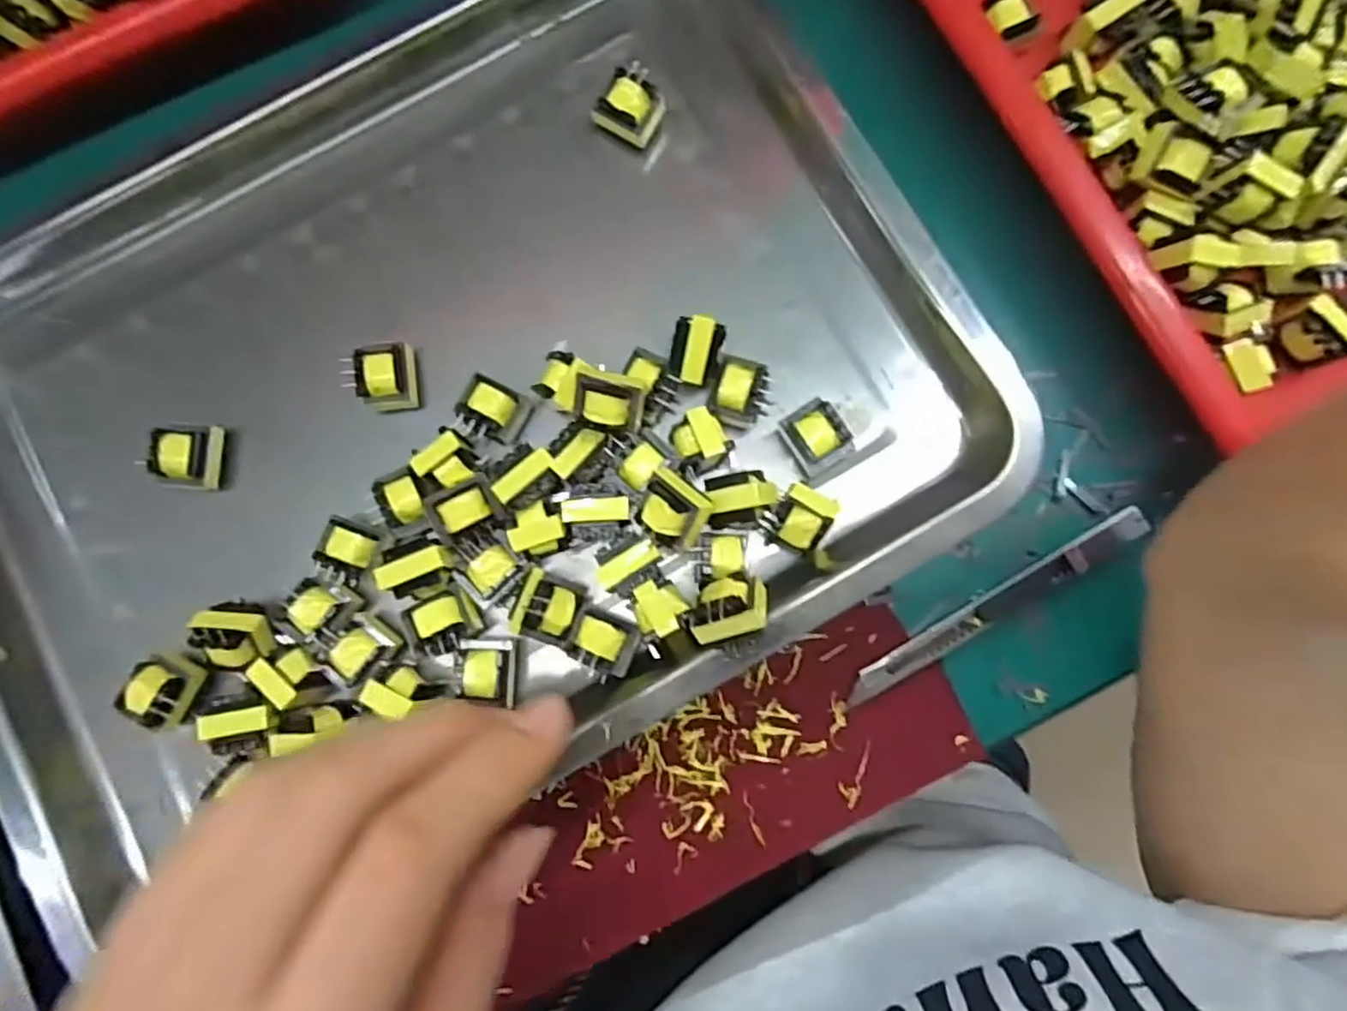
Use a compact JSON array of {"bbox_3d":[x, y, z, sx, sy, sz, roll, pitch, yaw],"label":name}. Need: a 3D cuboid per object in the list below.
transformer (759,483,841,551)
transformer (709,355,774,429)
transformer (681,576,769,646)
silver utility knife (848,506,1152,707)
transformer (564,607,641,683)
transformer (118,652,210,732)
[{"bbox_3d":[0.045,0.005,0.248,0.022,0.024,0.023,31,85,3],"label":"transformer"},{"bbox_3d":[0.027,-0.042,0.260,0.023,0.021,0.025,16,84,1],"label":"transformer"},{"bbox_3d":[0.018,0.036,0.231,0.030,0.017,0.020,-14,84,-2],"label":"transformer"},{"bbox_3d":[0.123,0.037,0.254,0.129,0.007,0.011,-30,85,-3],"label":"silver utility knife"},{"bbox_3d":[-0.025,0.051,0.242,0.023,0.014,0.021,24,85,2],"label":"transformer"},{"bbox_3d":[-0.186,0.068,0.246,0.019,0.020,0.022,20,84,2],"label":"transformer"}]

